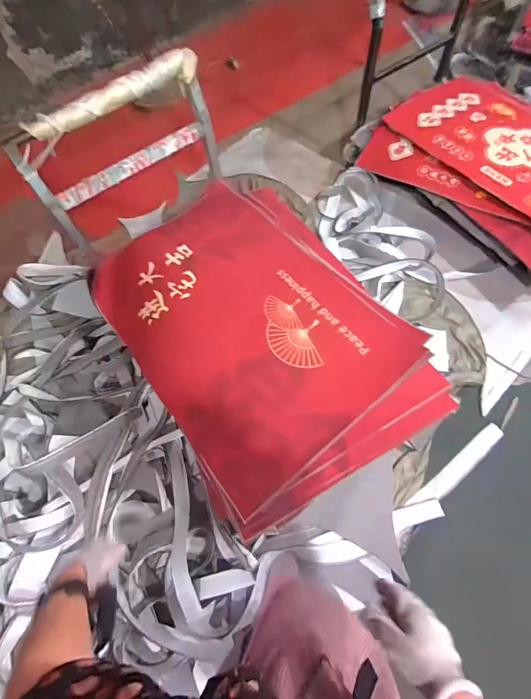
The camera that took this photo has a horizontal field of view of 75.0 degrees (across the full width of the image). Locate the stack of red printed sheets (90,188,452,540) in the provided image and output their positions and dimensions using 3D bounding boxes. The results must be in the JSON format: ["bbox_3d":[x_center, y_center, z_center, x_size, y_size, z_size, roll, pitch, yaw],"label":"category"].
[{"bbox_3d":[-0.039,-0.105,1.308,0.879,0.160,1.236,-29,68,-13],"label":"stack of red printed sheets"}]

